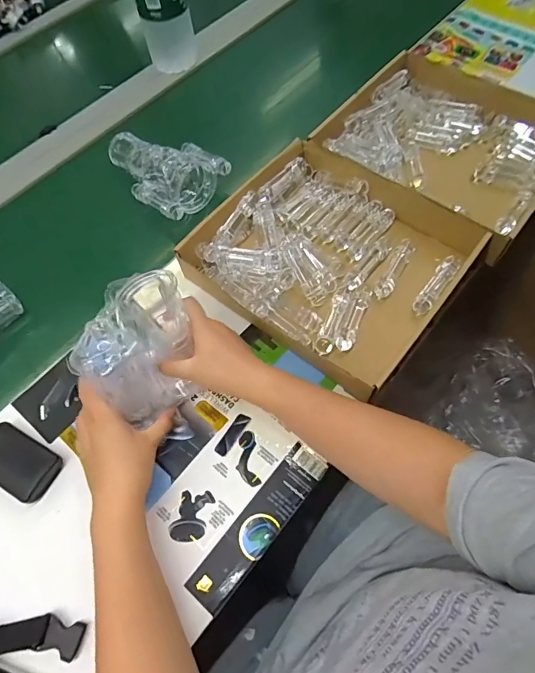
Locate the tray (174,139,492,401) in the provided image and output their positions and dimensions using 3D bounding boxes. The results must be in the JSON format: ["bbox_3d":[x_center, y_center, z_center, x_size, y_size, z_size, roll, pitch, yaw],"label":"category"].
[{"bbox_3d":[0.081,-0.106,0.567,0.309,0.056,0.276,34,69,18],"label":"tray"}]

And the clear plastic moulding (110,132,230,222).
[{"bbox_3d":[-0.159,-0.266,0.653,0.127,0.057,0.182,-42,69,-17],"label":"clear plastic moulding"}]

